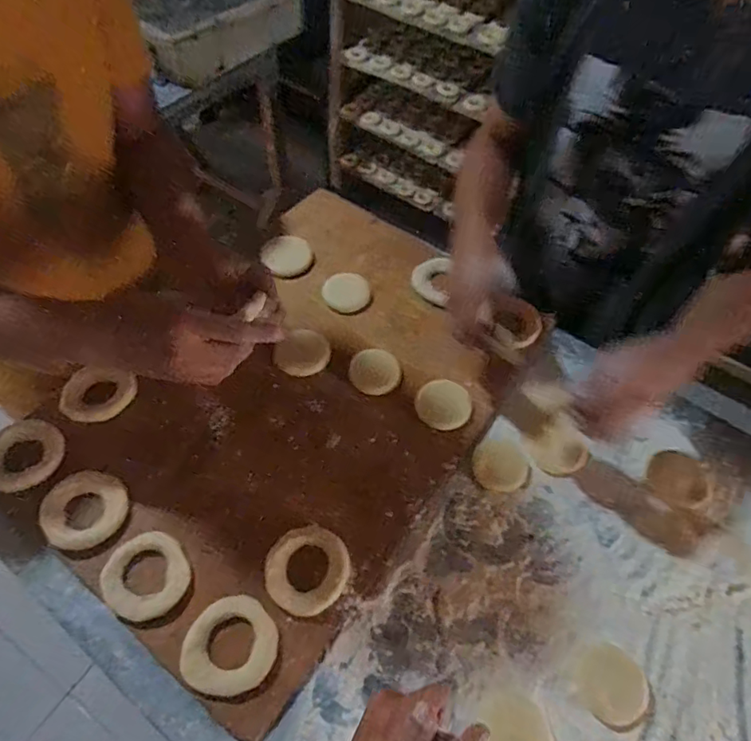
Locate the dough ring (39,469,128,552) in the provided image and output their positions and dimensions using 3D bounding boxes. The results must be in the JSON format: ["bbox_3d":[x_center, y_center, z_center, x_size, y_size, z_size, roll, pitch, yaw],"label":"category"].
[{"bbox_3d":[-0.299,0.144,0.536,0.080,0.012,0.076,2,58,-3],"label":"dough ring"}]

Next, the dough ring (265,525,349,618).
[{"bbox_3d":[-0.067,0.194,0.510,0.077,0.006,0.080,2,58,-3],"label":"dough ring"}]

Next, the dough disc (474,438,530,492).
[{"bbox_3d":[0.142,0.107,0.592,0.060,0.004,0.059,2,58,-3],"label":"dough disc"}]

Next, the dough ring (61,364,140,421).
[{"bbox_3d":[-0.317,0.029,0.593,0.080,0.016,0.061,9,58,2],"label":"dough ring"}]

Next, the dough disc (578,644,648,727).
[{"bbox_3d":[0.218,0.287,0.477,0.061,0.004,0.060,2,58,-3],"label":"dough disc"}]

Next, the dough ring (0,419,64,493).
[{"bbox_3d":[-0.372,0.086,0.548,0.074,0.011,0.074,2,58,-3],"label":"dough ring"}]

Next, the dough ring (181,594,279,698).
[{"bbox_3d":[-0.130,0.248,0.471,0.078,0.012,0.079,2,58,-3],"label":"dough ring"}]

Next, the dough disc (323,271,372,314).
[{"bbox_3d":[-0.039,-0.107,0.709,0.064,0.005,0.064,2,58,-3],"label":"dough disc"}]

